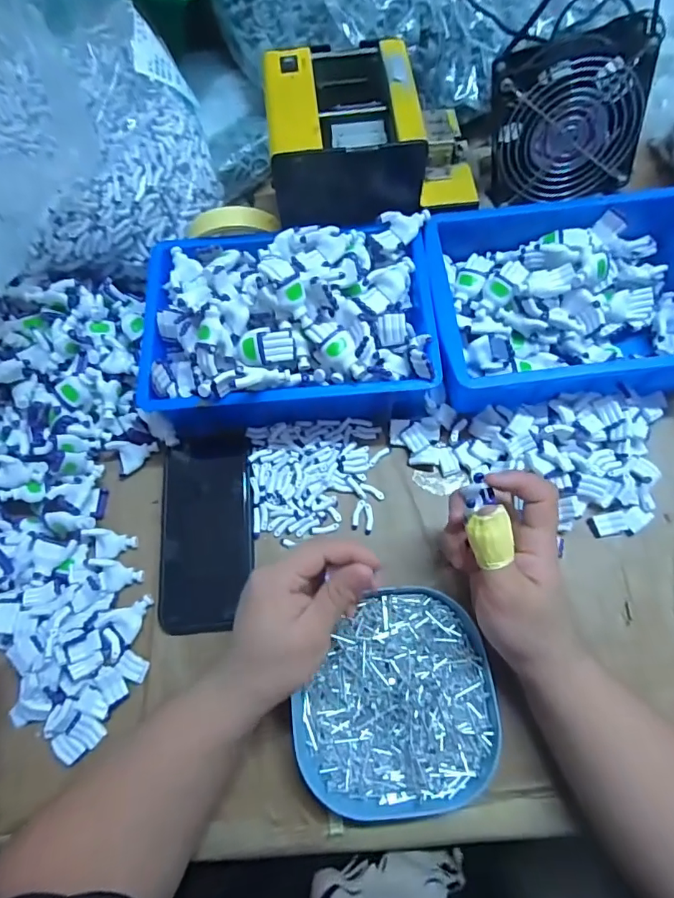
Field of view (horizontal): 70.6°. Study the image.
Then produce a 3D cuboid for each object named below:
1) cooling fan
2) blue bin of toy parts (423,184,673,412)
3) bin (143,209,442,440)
[{"bbox_3d":[0.200,-0.289,0.420,0.123,0.118,0.055,-2,50,13],"label":"cooling fan"},{"bbox_3d":[0.206,-0.140,0.426,0.252,0.055,0.190,-5,73,-1],"label":"blue bin of toy parts"},{"bbox_3d":[-0.042,-0.110,0.402,0.244,0.082,0.174,-3,73,0],"label":"bin"}]

